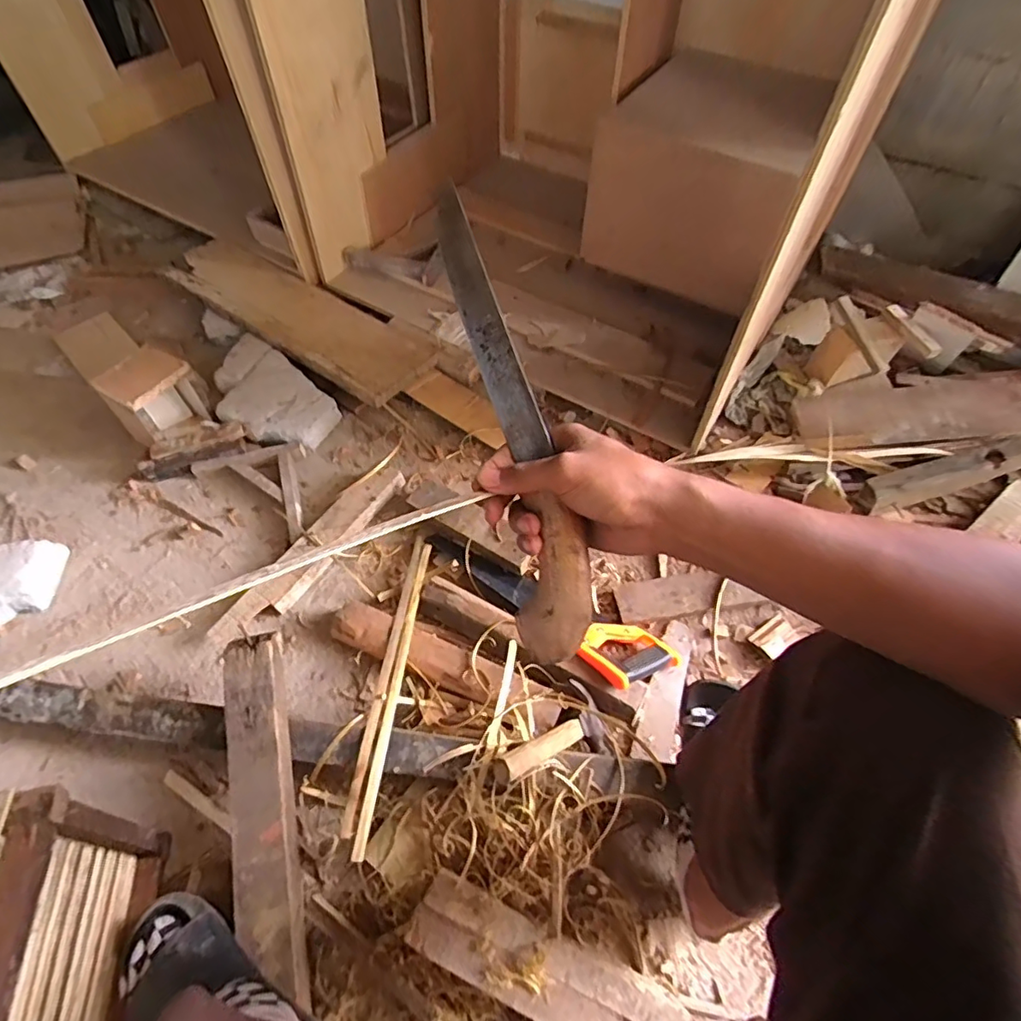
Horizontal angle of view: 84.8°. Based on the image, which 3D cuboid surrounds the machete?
[{"bbox_3d":[-0.002,-0.074,0.404,0.051,0.029,0.353,-13,77,-8],"label":"machete"}]

